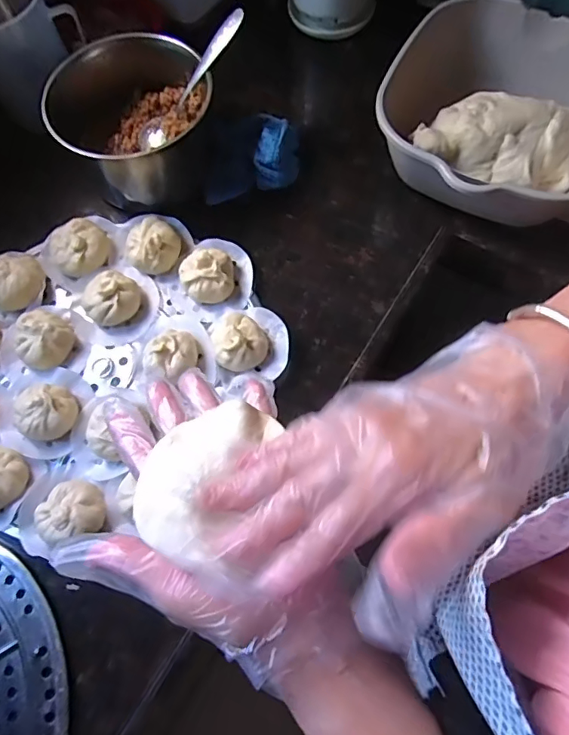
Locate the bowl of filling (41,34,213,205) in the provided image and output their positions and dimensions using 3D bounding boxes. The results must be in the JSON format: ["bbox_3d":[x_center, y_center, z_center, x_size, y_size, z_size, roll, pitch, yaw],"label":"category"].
[{"bbox_3d":[-0.175,-0.292,0.574,0.174,0.085,0.162,-1,70,2],"label":"bowl of filling"}]

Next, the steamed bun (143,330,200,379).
[{"bbox_3d":[-0.114,-0.014,0.506,0.052,0.038,0.057,-1,70,2],"label":"steamed bun"}]

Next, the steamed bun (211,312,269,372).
[{"bbox_3d":[-0.046,-0.027,0.506,0.054,0.039,0.058,-1,70,2],"label":"steamed bun"}]

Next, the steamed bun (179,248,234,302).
[{"bbox_3d":[-0.082,-0.098,0.533,0.055,0.037,0.046,-12,70,-2],"label":"steamed bun"}]

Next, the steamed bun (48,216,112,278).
[{"bbox_3d":[-0.233,-0.137,0.561,0.062,0.031,0.059,-1,70,2],"label":"steamed bun"}]

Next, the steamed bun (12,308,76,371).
[{"bbox_3d":[-0.252,-0.030,0.521,0.055,0.033,0.057,37,76,15],"label":"steamed bun"}]

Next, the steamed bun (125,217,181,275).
[{"bbox_3d":[-0.147,-0.135,0.551,0.058,0.035,0.056,-1,70,2],"label":"steamed bun"}]

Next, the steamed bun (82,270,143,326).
[{"bbox_3d":[-0.185,-0.074,0.532,0.058,0.035,0.049,-17,70,-3],"label":"steamed bun"}]

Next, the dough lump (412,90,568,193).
[{"bbox_3d":[0.237,-0.246,0.556,0.177,0.068,0.099,10,71,7],"label":"dough lump"}]

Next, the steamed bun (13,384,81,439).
[{"bbox_3d":[-0.235,0.043,0.490,0.053,0.038,0.055,-1,70,2],"label":"steamed bun"}]

